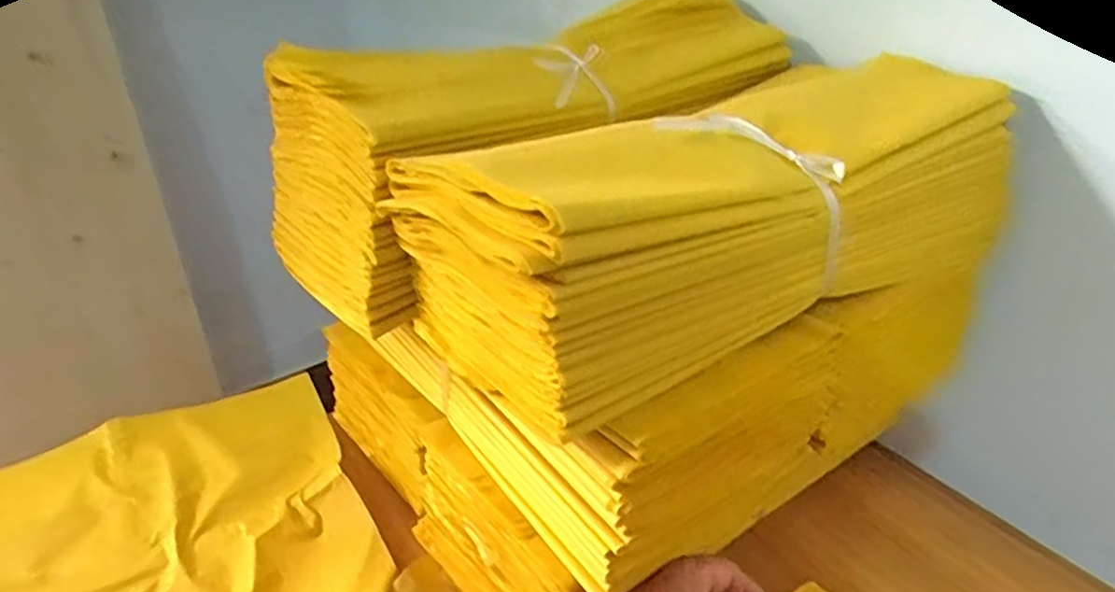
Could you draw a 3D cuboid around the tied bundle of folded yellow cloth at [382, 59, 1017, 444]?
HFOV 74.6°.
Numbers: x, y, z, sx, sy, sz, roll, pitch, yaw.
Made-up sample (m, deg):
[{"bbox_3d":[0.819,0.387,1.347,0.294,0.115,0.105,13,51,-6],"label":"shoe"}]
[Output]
[{"bbox_3d":[0.087,-0.051,0.396,0.323,0.098,0.141,-19,35,-28],"label":"tied bundle of folded yellow cloth"}]

